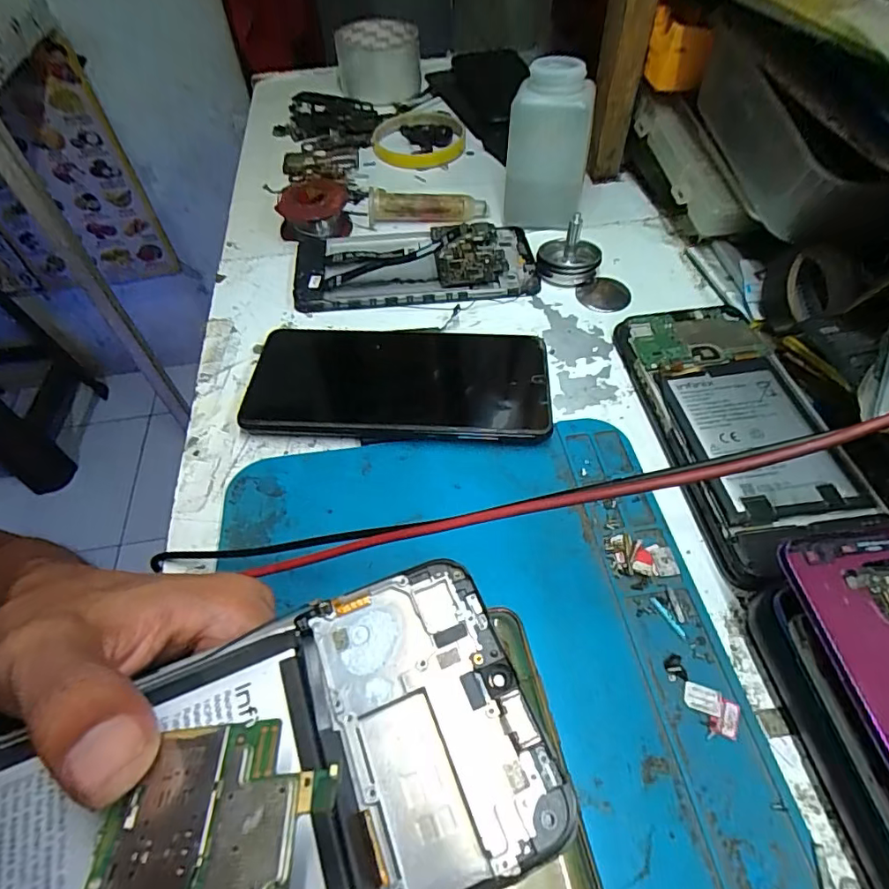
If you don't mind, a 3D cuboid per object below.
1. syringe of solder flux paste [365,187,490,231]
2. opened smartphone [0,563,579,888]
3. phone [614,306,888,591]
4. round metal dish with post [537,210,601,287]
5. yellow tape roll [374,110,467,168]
[{"bbox_3d":[-0.014,-0.176,0.385,0.089,0.016,0.021,6,53,6],"label":"syringe of solder flux paste"},{"bbox_3d":[-0.057,0.083,0.113,0.159,0.006,0.072,-17,54,-12],"label":"opened smartphone"},{"bbox_3d":[0.142,-0.010,0.253,0.071,0.018,0.157,-7,53,-4],"label":"phone"},{"bbox_3d":[0.081,-0.126,0.332,0.039,0.037,0.037,-1,53,1],"label":"round metal dish with post"},{"bbox_3d":[-0.024,-0.277,0.468,0.082,0.014,0.098,0,53,2],"label":"yellow tape roll"}]

